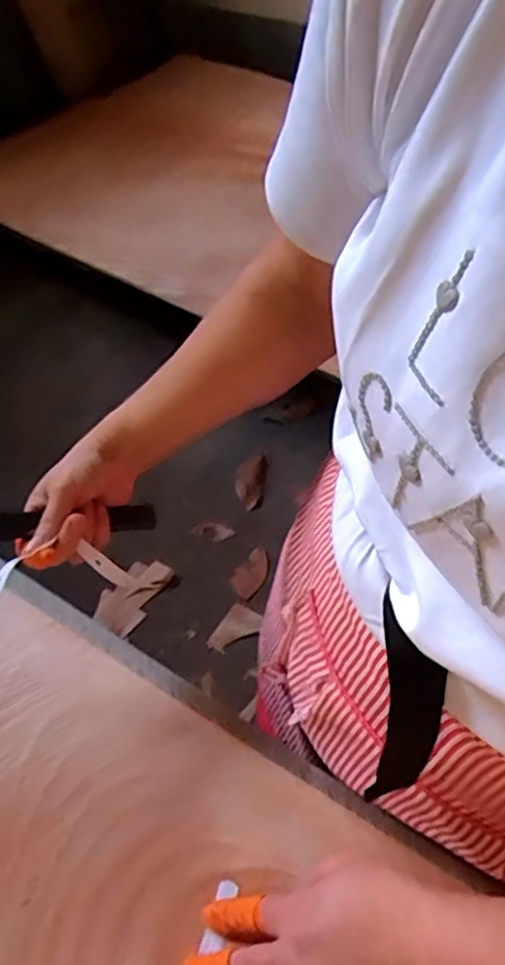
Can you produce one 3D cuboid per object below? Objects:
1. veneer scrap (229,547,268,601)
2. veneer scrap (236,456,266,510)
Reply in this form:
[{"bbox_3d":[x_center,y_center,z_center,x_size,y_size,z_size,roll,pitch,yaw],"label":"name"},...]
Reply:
[{"bbox_3d":[-0.001,0.209,1.471,0.070,0.025,0.114,34,61,26],"label":"veneer scrap"},{"bbox_3d":[-0.005,0.000,1.593,0.073,0.130,0.009,2,9,-18],"label":"veneer scrap"}]

